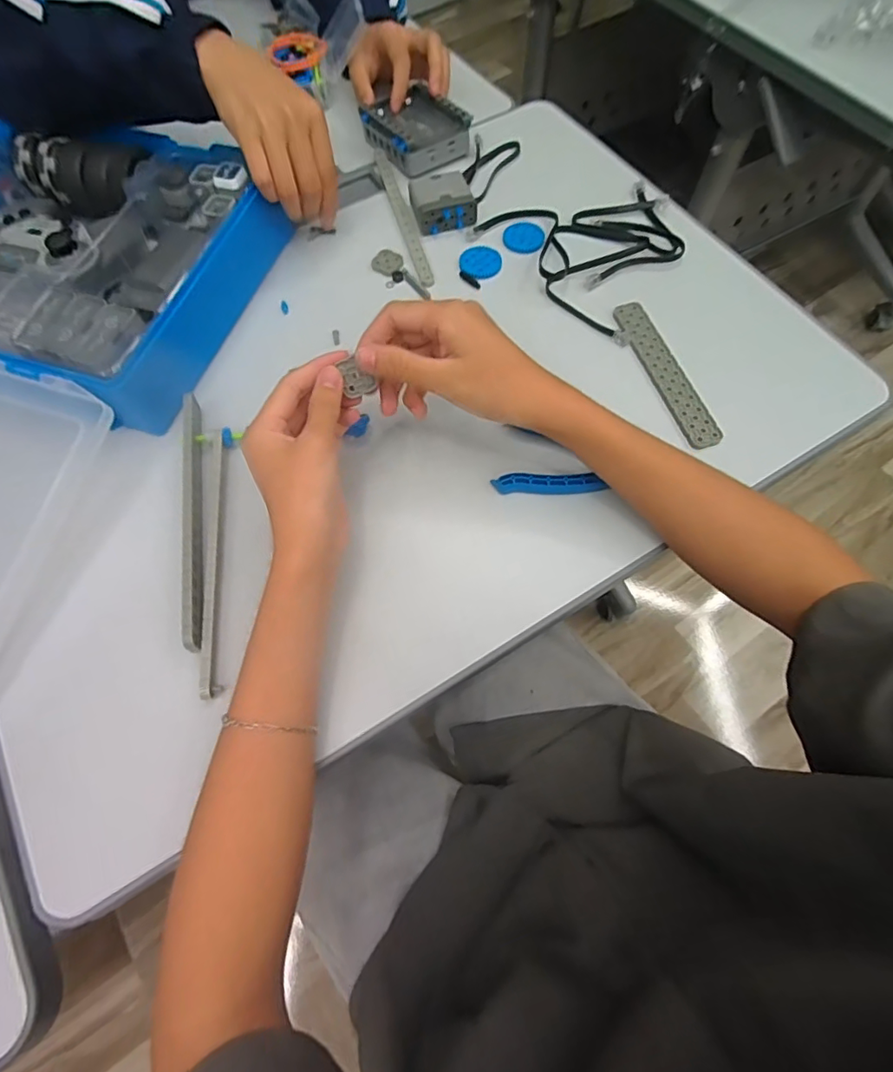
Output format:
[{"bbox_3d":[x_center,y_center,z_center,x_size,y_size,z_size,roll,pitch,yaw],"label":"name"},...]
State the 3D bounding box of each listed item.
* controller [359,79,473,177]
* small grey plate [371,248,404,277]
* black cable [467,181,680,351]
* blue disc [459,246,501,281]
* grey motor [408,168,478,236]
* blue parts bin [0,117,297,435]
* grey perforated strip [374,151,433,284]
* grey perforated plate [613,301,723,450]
[{"bbox_3d":[-0.030,-0.423,0.535,0.081,0.029,0.096,-33,69,-13],"label":"controller"},{"bbox_3d":[-0.054,-0.256,0.484,0.028,0.006,0.026,0,66,1],"label":"small grey plate"},{"bbox_3d":[0.146,-0.280,0.483,0.166,0.012,0.184,-40,71,-15],"label":"black cable"},{"bbox_3d":[0.032,-0.255,0.479,0.037,0.005,0.035,0,66,1],"label":"blue disc"},{"bbox_3d":[-0.004,-0.327,0.500,0.057,0.022,0.059,-13,66,-4],"label":"grey motor"},{"bbox_3d":[-0.353,-0.246,0.450,0.351,0.071,0.270,18,67,9],"label":"blue parts bin"},{"bbox_3d":[-0.043,-0.316,0.507,0.015,0.009,0.190,-16,66,-6],"label":"grey perforated strip"},{"bbox_3d":[0.181,-0.136,0.429,0.026,0.008,0.151,-18,67,-6],"label":"grey perforated plate"}]

